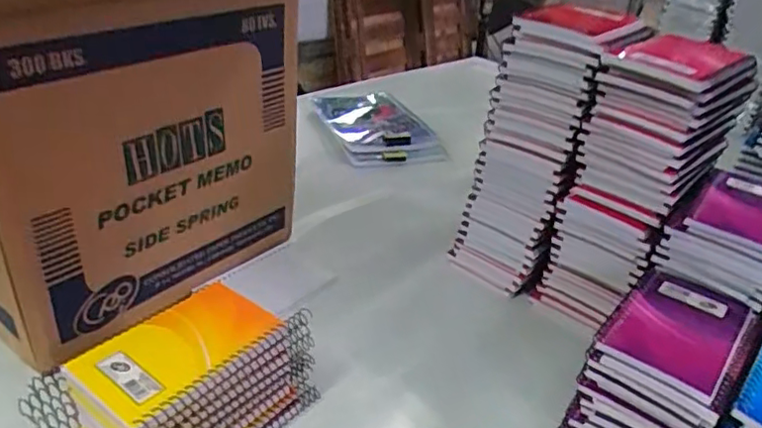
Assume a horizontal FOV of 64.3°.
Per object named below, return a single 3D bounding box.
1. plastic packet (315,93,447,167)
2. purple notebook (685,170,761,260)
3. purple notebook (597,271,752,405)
[{"bbox_3d":[-0.018,-0.155,1.017,0.176,0.041,0.254,-6,32,-20],"label":"plastic packet"},{"bbox_3d":[0.322,-0.002,0.522,0.088,0.015,0.127,24,38,27],"label":"purple notebook"},{"bbox_3d":[0.230,0.085,0.469,0.082,0.008,0.137,27,36,31],"label":"purple notebook"}]

